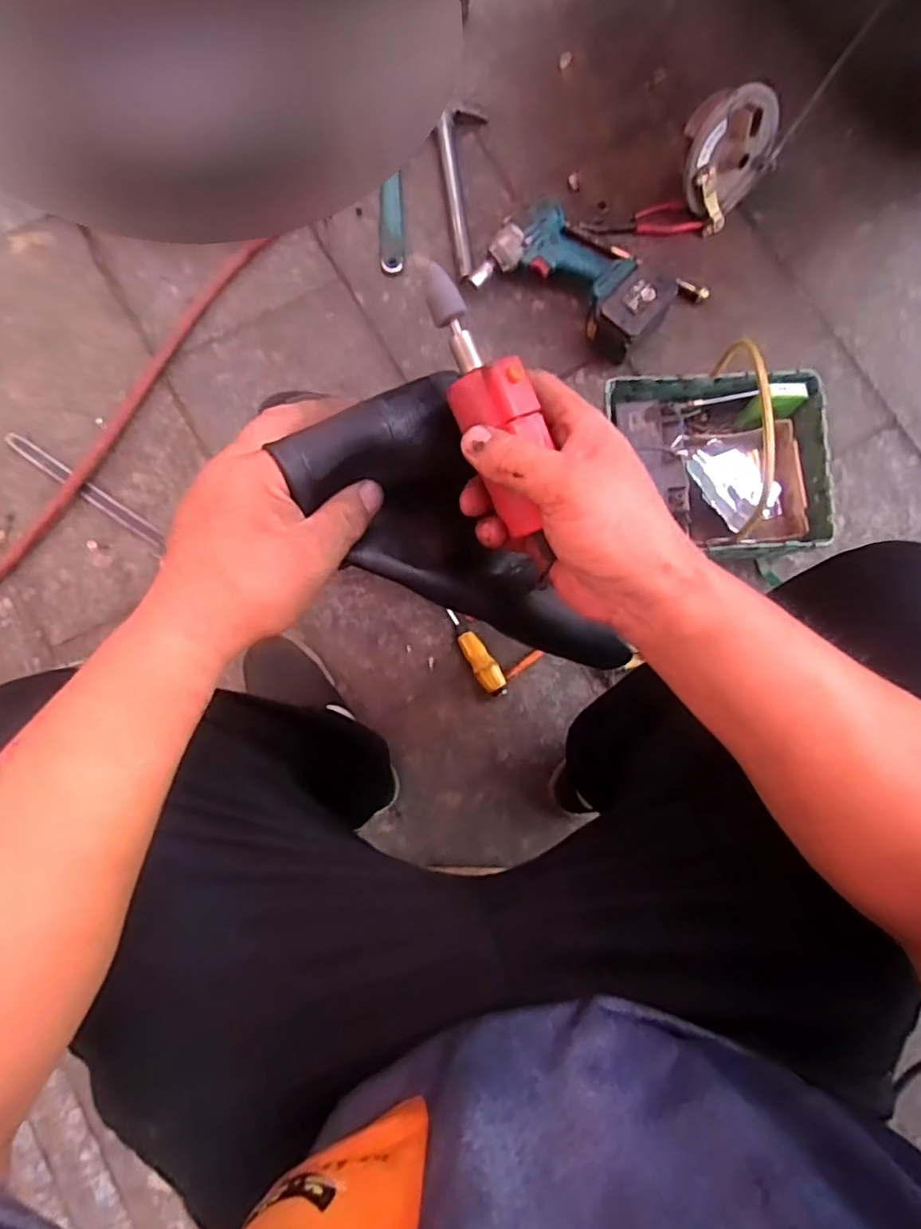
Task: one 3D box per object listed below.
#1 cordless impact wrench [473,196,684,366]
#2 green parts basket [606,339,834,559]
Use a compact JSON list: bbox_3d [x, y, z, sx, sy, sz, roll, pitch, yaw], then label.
[{"bbox_3d":[0.171,-0.487,0.897,0.265,0.076,0.165,33,81,4],"label":"cordless impact wrench"},{"bbox_3d":[0.336,-0.205,0.776,0.273,0.242,0.247,-4,80,-2],"label":"green parts basket"}]

